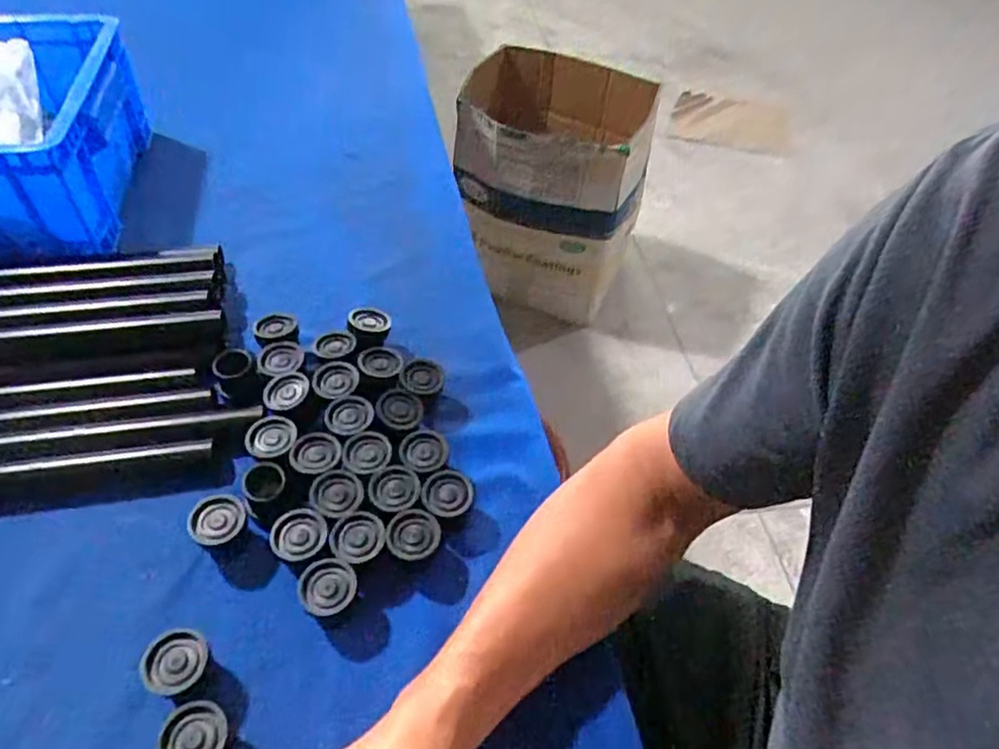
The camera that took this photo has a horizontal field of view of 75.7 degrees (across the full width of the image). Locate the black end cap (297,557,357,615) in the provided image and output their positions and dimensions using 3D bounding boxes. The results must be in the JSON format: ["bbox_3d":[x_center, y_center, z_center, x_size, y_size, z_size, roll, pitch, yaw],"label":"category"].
[{"bbox_3d":[-0.109,0.141,0.413,0.035,0.035,0.033,3,50,-3],"label":"black end cap"}]

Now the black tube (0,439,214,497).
[{"bbox_3d":[-0.319,0.073,0.453,0.218,0.020,0.021,-6,51,-11],"label":"black tube"}]

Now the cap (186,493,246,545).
[{"bbox_3d":[-0.189,0.103,0.436,0.035,0.037,0.030,-26,57,-25],"label":"cap"}]

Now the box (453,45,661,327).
[{"bbox_3d":[0.113,-0.440,1.508,0.412,0.453,0.366,14,50,7],"label":"box"}]

